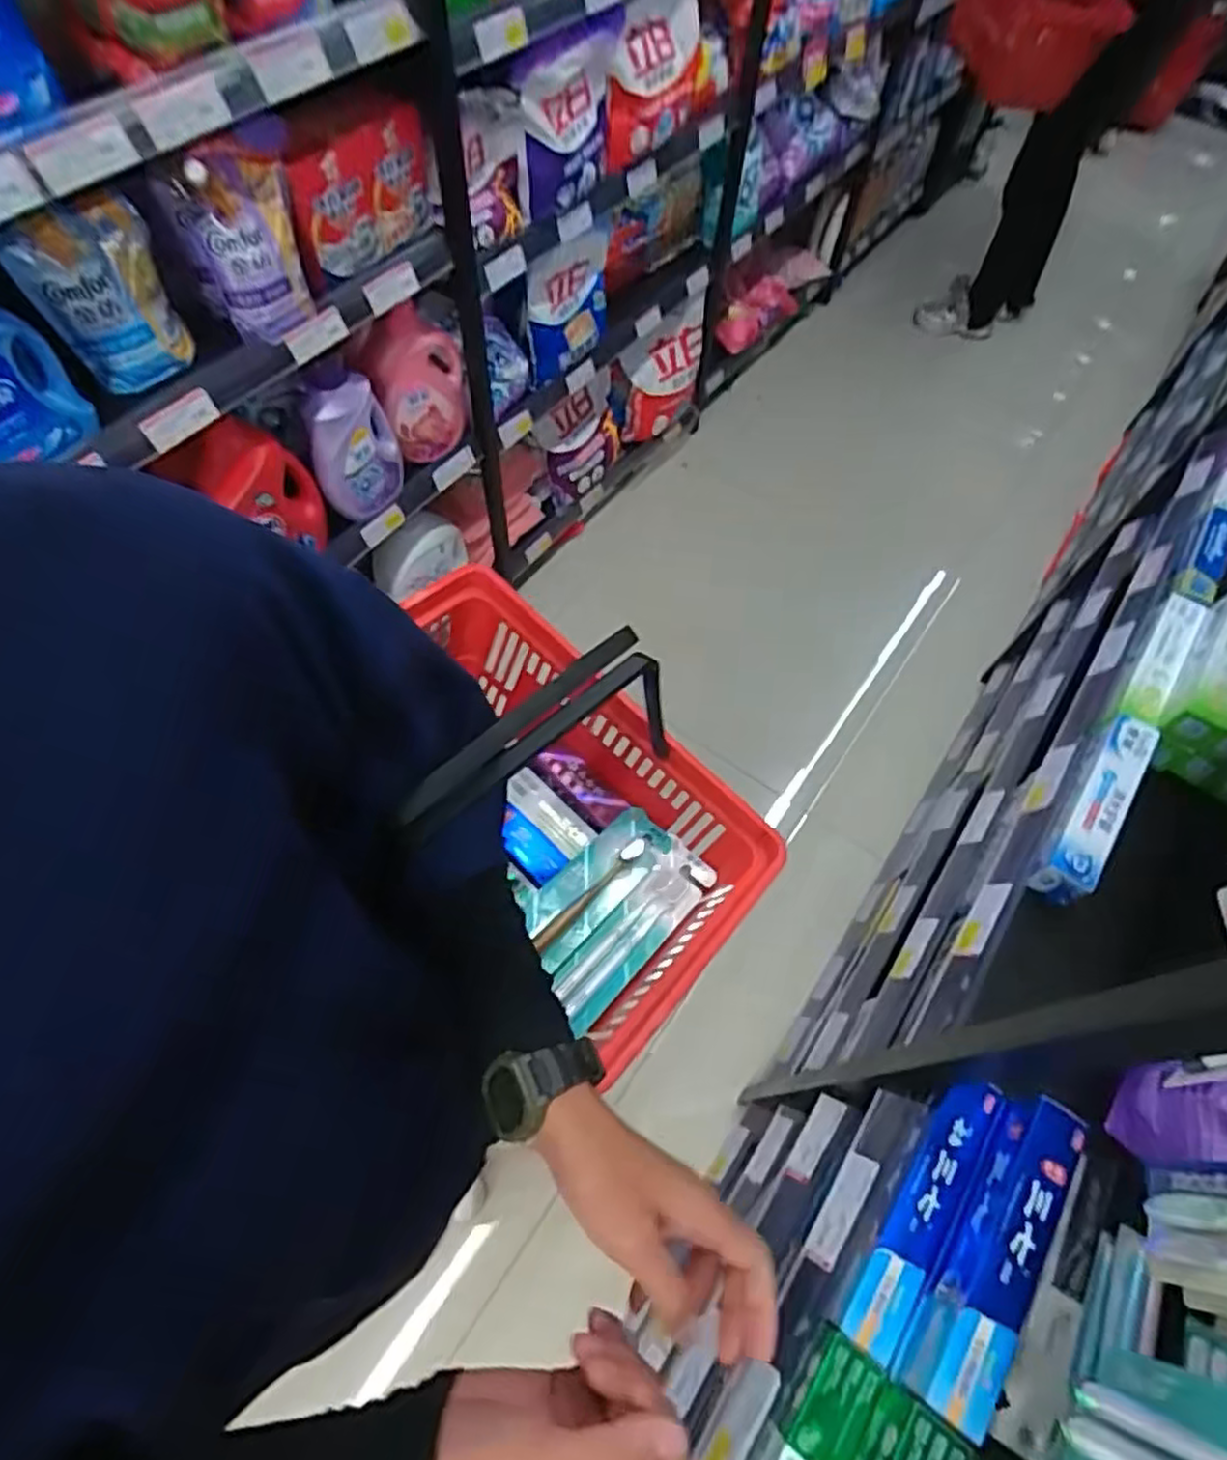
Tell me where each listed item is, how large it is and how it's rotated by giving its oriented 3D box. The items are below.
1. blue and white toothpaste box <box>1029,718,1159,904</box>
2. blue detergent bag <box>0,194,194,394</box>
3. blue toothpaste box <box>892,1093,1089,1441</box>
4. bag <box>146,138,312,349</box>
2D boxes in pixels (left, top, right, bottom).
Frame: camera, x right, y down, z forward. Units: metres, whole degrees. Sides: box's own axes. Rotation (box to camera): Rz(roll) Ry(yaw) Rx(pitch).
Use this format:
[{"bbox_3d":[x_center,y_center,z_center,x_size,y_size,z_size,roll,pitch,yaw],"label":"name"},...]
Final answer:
[{"bbox_3d":[0.523,0.083,0.788,0.046,0.055,0.224,34,65,15],"label":"blue and white toothpaste box"},{"bbox_3d":[-0.596,-0.510,0.857,0.144,0.179,0.080,-31,67,-18],"label":"blue detergent bag"},{"bbox_3d":[0.290,0.394,0.551,0.050,0.052,0.226,34,65,15],"label":"blue toothpaste box"},{"bbox_3d":[-0.462,-0.600,0.903,0.138,0.203,0.064,-22,65,-14],"label":"bag"}]

